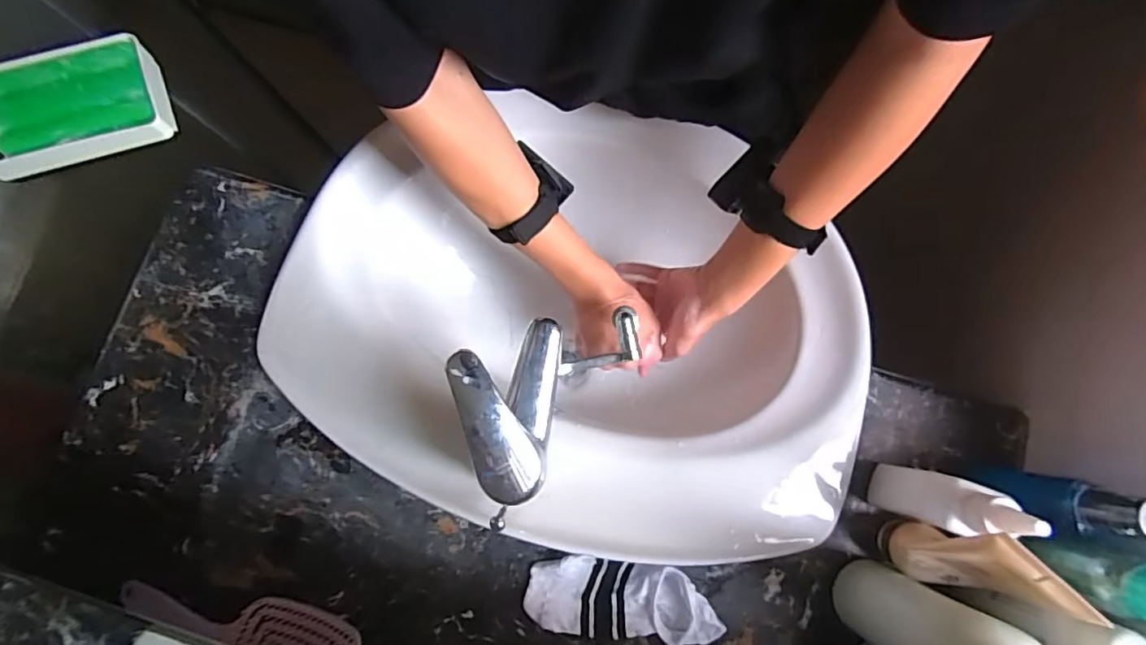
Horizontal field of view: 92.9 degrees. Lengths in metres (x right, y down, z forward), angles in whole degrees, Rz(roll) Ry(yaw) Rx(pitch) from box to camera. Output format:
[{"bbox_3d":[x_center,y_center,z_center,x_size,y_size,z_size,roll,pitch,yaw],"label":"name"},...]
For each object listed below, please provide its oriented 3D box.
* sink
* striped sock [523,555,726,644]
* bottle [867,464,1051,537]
[{"bbox_3d":[-0.001,-0.008,0.586,0.544,0.157,0.416,14,78,3],"label":"sink"},{"bbox_3d":[0.043,0.247,0.481,0.167,0.021,0.066,7,78,1],"label":"striped sock"},{"bbox_3d":[0.292,0.141,0.432,0.039,0.150,0.041,16,81,4],"label":"bottle"}]

